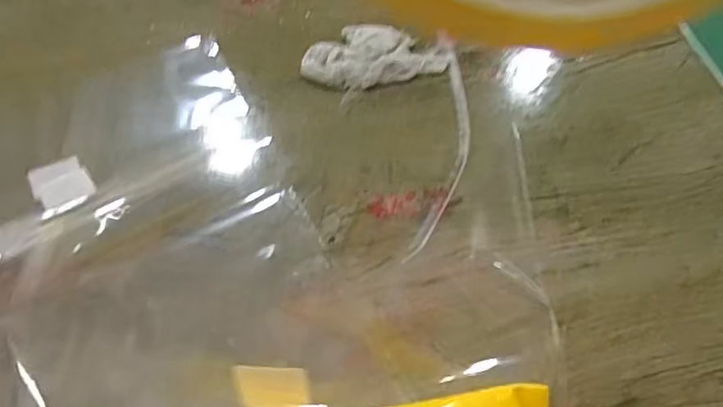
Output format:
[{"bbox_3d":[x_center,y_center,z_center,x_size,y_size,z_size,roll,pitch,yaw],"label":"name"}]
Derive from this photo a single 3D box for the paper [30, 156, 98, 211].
[{"bbox_3d":[-0.238,-0.017,0.477,0.044,0.004,0.046,-23,63,-17],"label":"paper"}]

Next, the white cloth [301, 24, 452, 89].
[{"bbox_3d":[0.013,-0.142,0.564,0.136,0.020,0.073,-15,61,-13],"label":"white cloth"}]

